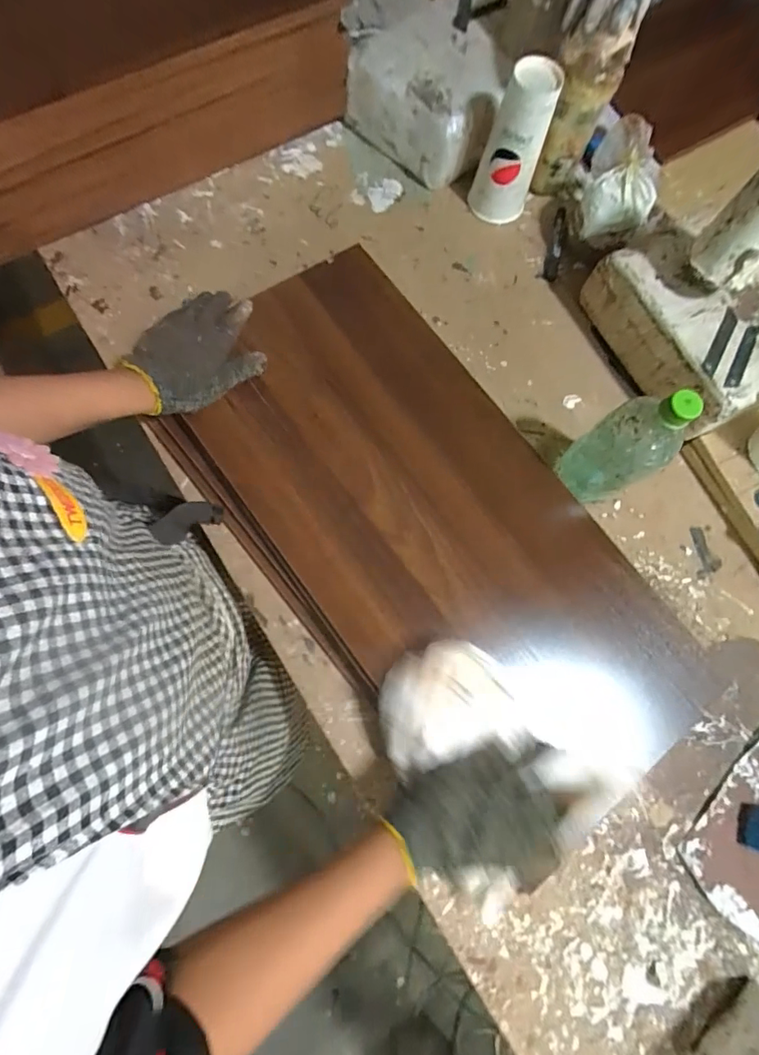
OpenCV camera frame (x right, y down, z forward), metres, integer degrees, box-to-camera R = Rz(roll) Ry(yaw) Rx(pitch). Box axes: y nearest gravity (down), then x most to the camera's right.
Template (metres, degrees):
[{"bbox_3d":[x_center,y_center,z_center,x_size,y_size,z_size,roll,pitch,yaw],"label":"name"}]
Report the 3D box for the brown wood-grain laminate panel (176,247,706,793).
[{"bbox_3d":[0.053,-0.007,0.543,0.302,0.028,0.658,-37,83,-14],"label":"brown wood-grain laminate panel"}]

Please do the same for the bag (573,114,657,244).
[{"bbox_3d":[0.333,-0.468,0.665,0.097,0.105,0.126,9,77,2],"label":"bag"}]

